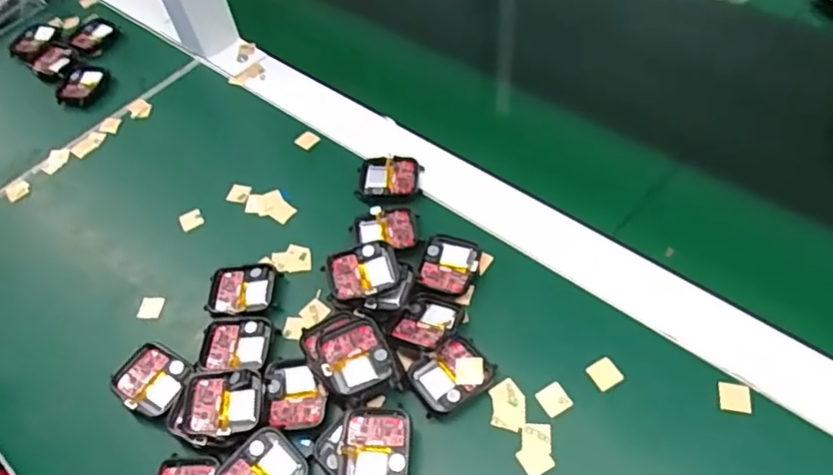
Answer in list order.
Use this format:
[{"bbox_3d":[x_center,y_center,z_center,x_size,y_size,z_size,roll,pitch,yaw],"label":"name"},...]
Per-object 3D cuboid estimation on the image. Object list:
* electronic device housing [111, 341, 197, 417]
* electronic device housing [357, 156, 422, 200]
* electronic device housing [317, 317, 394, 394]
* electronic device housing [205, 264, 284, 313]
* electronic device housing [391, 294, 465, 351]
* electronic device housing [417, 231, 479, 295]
[{"bbox_3d":[-0.158,0.086,0.365,0.043,0.014,0.038,21,59,20],"label":"electronic device housing"},{"bbox_3d":[-0.019,-0.044,0.442,0.046,0.007,0.038,0,54,6],"label":"electronic device housing"},{"bbox_3d":[-0.036,0.065,0.343,0.038,0.006,0.044,-14,56,-13],"label":"electronic device housing"},{"bbox_3d":[-0.114,0.034,0.400,0.044,0.007,0.038,0,54,6],"label":"electronic device housing"},{"bbox_3d":[0.008,0.049,0.365,0.035,0.014,0.040,21,59,20],"label":"electronic device housing"},{"bbox_3d":[0.021,0.017,0.393,0.035,0.006,0.040,13,56,15],"label":"electronic device housing"}]

